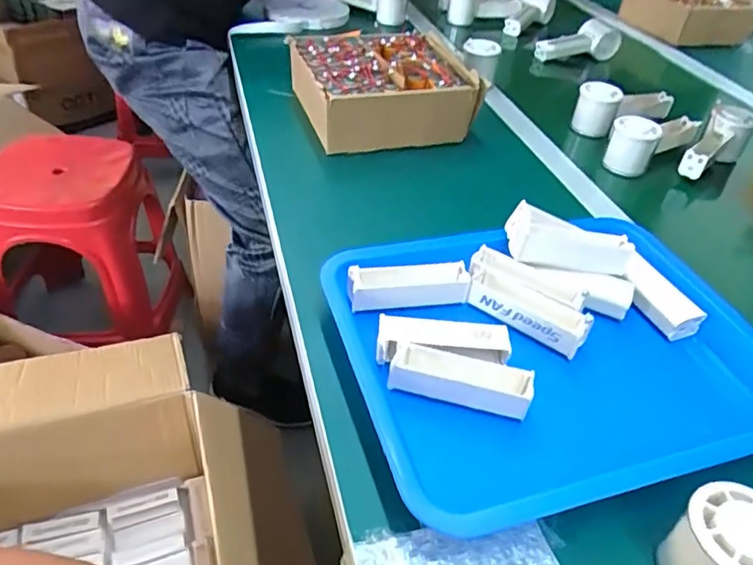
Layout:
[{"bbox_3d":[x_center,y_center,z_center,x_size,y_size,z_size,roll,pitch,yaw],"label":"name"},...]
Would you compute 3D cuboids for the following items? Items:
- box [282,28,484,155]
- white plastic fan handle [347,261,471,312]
[{"bbox_3d":[0.007,-0.258,0.764,0.215,0.079,0.198,-8,43,-16],"label":"box"},{"bbox_3d":[0.027,0.003,0.492,0.102,0.027,0.026,-5,42,-12],"label":"white plastic fan handle"}]

